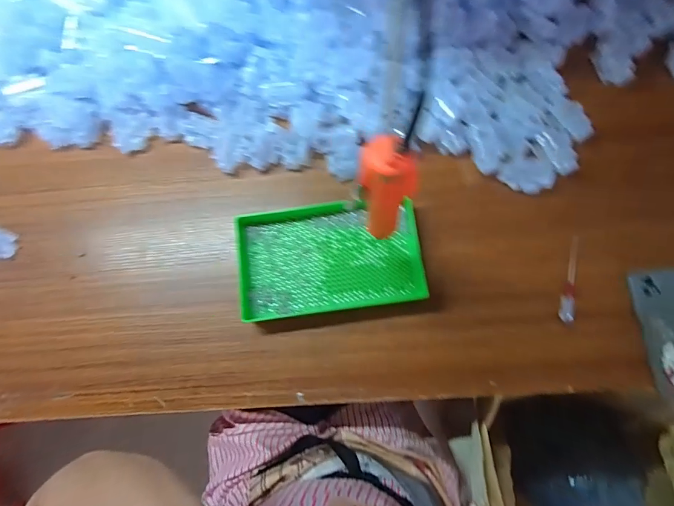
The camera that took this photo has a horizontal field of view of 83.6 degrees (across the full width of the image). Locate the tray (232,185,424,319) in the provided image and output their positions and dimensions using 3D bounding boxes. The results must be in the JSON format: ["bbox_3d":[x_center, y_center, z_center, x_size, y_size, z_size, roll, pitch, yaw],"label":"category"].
[{"bbox_3d":[-0.010,0.005,0.522,0.240,0.045,0.148,-8,76,0],"label":"tray"}]

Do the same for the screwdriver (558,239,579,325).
[{"bbox_3d":[0.310,0.035,0.497,0.018,0.010,0.115,15,77,6],"label":"screwdriver"}]

